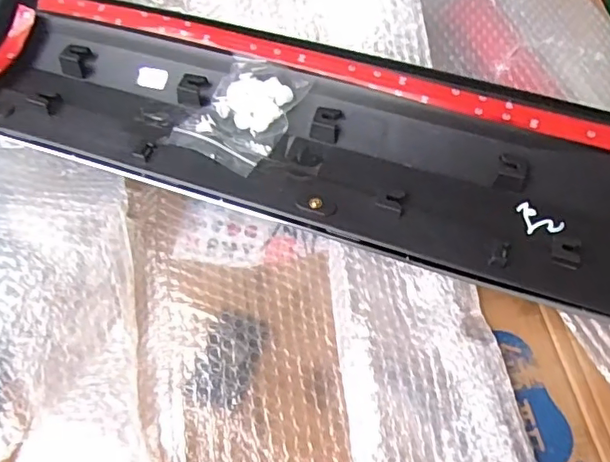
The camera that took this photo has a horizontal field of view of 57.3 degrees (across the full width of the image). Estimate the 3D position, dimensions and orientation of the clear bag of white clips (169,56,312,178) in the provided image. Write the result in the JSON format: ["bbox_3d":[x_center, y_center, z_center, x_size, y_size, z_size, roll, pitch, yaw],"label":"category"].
[{"bbox_3d":[-0.054,-0.099,0.462,0.077,0.022,0.098,27,64,10],"label":"clear bag of white clips"}]

